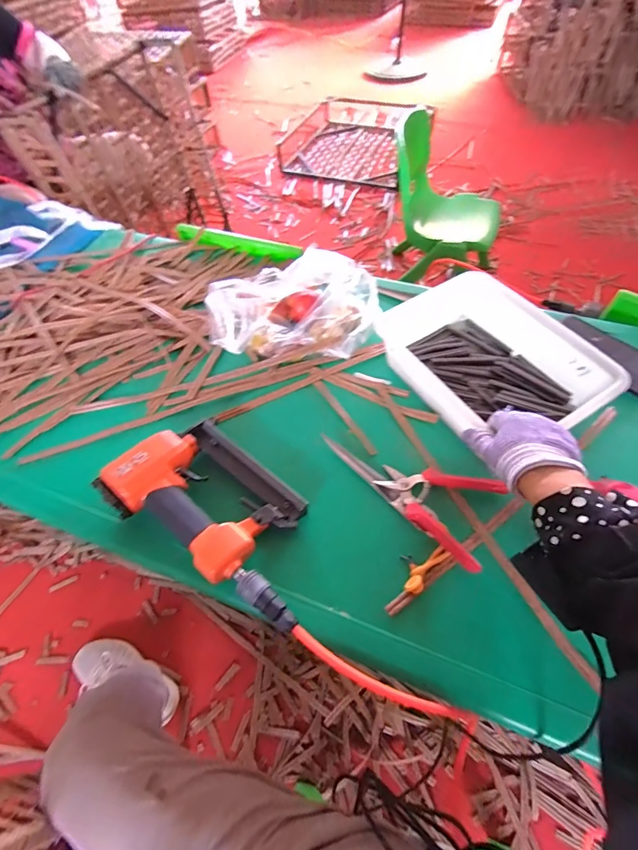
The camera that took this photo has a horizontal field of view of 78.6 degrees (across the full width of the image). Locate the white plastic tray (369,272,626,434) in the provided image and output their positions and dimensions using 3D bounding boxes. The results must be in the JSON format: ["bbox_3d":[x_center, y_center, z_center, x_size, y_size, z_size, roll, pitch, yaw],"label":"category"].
[{"bbox_3d":[0.233,-0.086,0.535,0.183,0.076,0.260,-30,63,-13],"label":"white plastic tray"}]

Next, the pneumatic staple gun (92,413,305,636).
[{"bbox_3d":[-0.108,0.096,0.454,0.269,0.067,0.148,29,63,19],"label":"pneumatic staple gun"}]

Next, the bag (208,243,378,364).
[{"bbox_3d":[-0.039,-0.177,0.602,0.249,0.088,0.171,0,58,3],"label":"bag"}]

